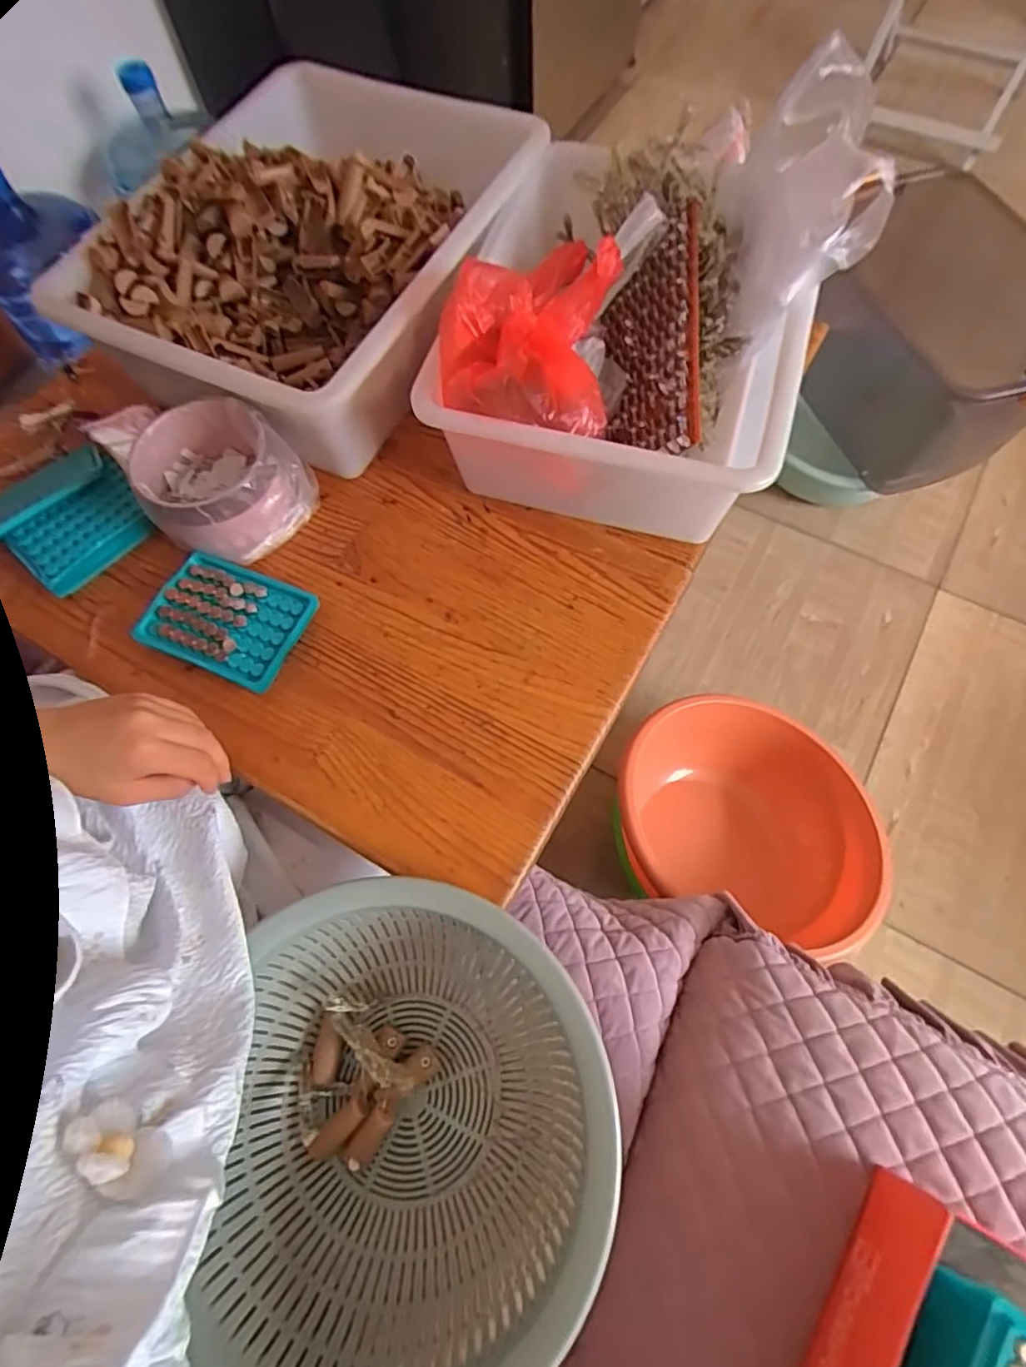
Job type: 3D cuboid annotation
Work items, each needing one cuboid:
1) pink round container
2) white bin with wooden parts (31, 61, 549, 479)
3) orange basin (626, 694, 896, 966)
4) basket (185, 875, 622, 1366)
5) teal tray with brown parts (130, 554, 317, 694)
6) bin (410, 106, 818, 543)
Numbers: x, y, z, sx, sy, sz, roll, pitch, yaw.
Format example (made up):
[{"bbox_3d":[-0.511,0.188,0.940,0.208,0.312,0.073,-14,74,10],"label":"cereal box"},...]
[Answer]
[{"bbox_3d":[-0.254,-0.174,0.550,0.115,0.080,0.116,-1,69,2],"label":"pink round container"},{"bbox_3d":[-0.191,-0.422,0.623,0.319,0.146,0.426,22,71,10],"label":"white bin with wooden parts"},{"bbox_3d":[0.315,0.177,0.874,0.327,0.140,0.299,-1,69,2],"label":"orange basin"},{"bbox_3d":[-0.070,0.285,0.422,0.250,0.123,0.279,7,69,5],"label":"basket"},{"bbox_3d":[-0.248,-0.055,0.541,0.129,0.023,0.094,21,71,10],"label":"teal tray with brown parts"},{"bbox_3d":[0.104,-0.323,0.569,0.291,0.163,0.366,16,70,8],"label":"bin"}]

